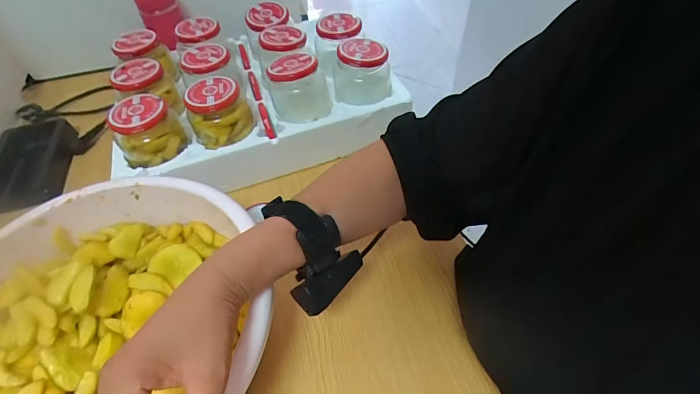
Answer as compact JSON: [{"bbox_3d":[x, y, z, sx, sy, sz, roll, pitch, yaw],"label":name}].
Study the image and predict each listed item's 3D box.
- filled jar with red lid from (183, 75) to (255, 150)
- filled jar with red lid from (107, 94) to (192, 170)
[{"bbox_3d":[-0.173,-0.114,0.494,0.079,0.063,0.064,-23,53,-16],"label":"filled jar with red lid"},{"bbox_3d":[-0.262,-0.088,0.483,0.078,0.064,0.067,-31,56,-22],"label":"filled jar with red lid"}]

